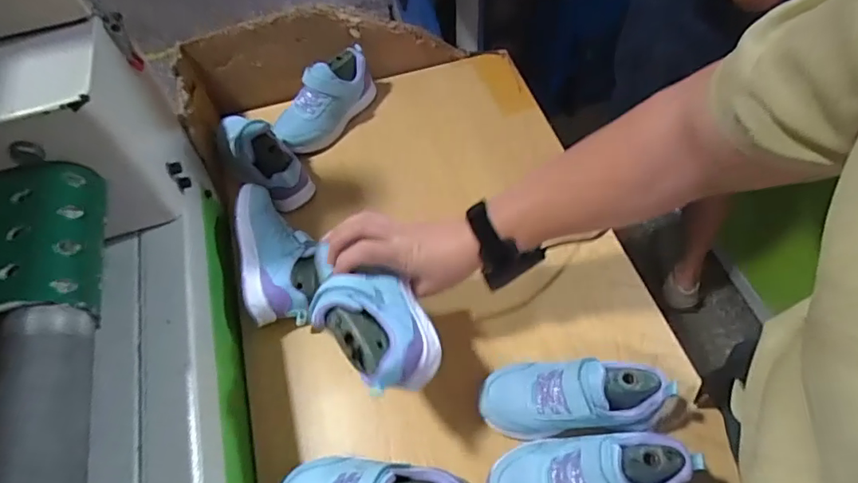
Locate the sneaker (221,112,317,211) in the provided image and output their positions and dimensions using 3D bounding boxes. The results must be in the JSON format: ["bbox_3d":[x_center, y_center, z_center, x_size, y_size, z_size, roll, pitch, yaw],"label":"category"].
[{"bbox_3d":[-0.229,-0.122,0.697,0.072,0.080,0.172,-40,64,-20],"label":"sneaker"}]

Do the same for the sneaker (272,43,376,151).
[{"bbox_3d":[-0.143,-0.199,0.738,0.067,0.080,0.175,37,67,23],"label":"sneaker"}]

